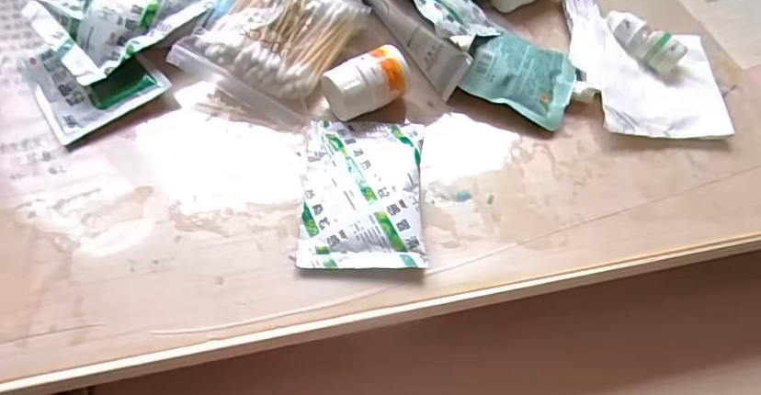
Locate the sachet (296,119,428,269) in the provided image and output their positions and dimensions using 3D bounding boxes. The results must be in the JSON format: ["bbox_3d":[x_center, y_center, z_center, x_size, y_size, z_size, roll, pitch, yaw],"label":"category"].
[{"bbox_3d":[-0.010,-0.005,0.295,0.067,0.013,0.096,2,61,-2],"label":"sachet"}]

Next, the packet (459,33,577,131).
[{"bbox_3d":[0.092,-0.078,0.335,0.065,0.023,0.055,22,62,8],"label":"packet"}]

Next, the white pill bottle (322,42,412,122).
[{"bbox_3d":[-0.009,-0.066,0.315,0.052,0.032,0.028,-26,66,-16],"label":"white pill bottle"}]

